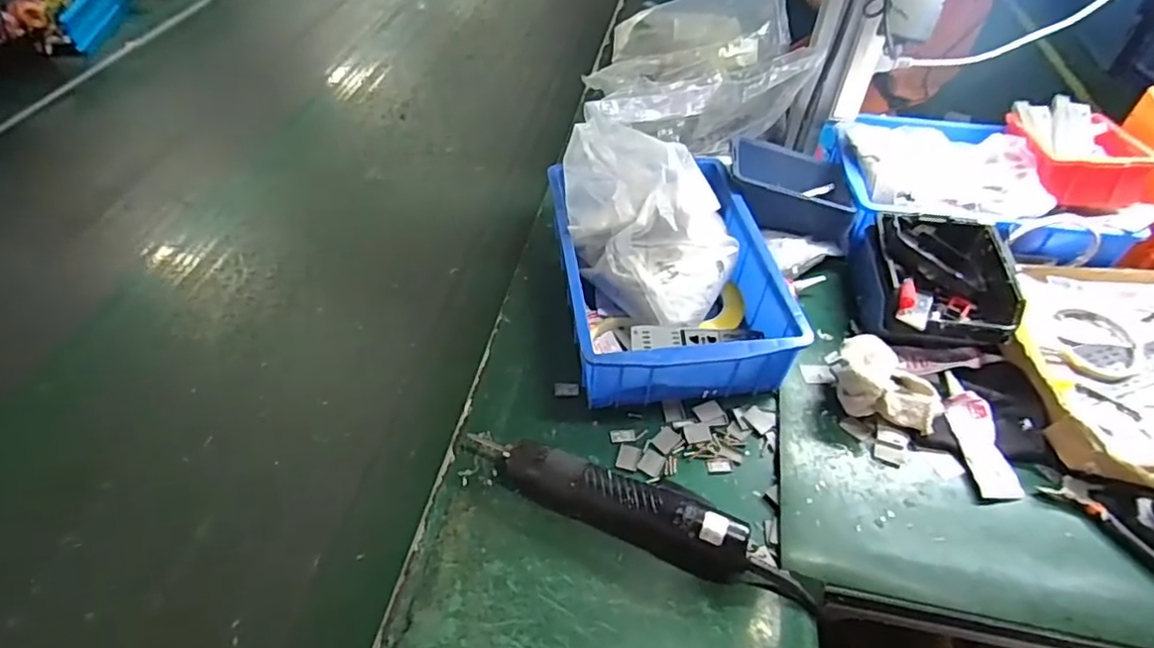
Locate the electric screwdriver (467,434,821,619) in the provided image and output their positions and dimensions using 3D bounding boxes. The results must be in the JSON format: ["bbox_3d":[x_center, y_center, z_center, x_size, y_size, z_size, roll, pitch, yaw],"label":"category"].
[{"bbox_3d":[0.044,0.144,0.488,0.304,0.037,0.046,20,50,17],"label":"electric screwdriver"}]

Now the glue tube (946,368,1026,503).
[{"bbox_3d":[0.358,0.093,0.551,0.033,0.022,0.123,-1,47,-2],"label":"glue tube"}]

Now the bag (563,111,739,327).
[{"bbox_3d":[0.064,-0.099,0.599,0.178,0.124,0.130,15,48,12],"label":"bag"}]

